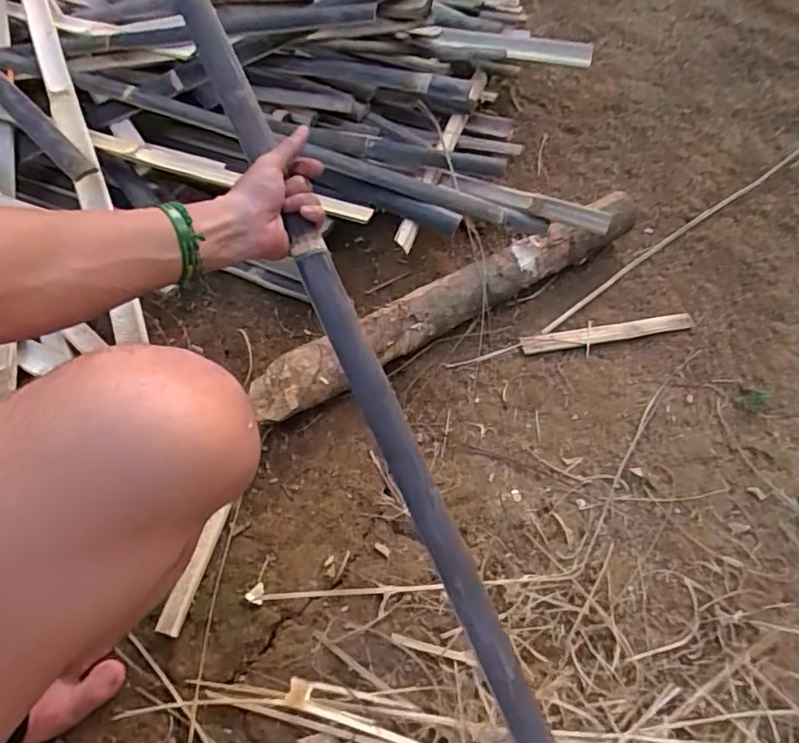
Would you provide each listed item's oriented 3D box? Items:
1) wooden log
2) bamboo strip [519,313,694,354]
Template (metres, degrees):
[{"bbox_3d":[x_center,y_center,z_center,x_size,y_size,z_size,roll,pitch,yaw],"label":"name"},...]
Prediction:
[{"bbox_3d":[0.083,-0.092,0.760,0.583,0.071,0.072,-27,67,-19],"label":"wooden log"},{"bbox_3d":[0.278,-0.053,0.785,0.244,0.009,0.026,-10,60,-9],"label":"bamboo strip"}]

